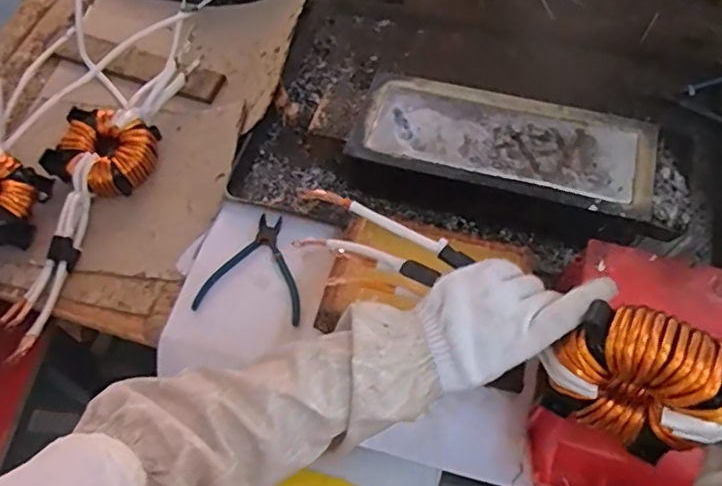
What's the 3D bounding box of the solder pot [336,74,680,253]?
[{"bbox_3d":[0.165,-0.099,0.736,0.402,0.084,0.153,17,61,13],"label":"solder pot"}]

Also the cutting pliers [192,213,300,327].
[{"bbox_3d":[-0.125,0.027,0.719,0.121,0.015,0.127,5,59,6],"label":"cutting pliers"}]

